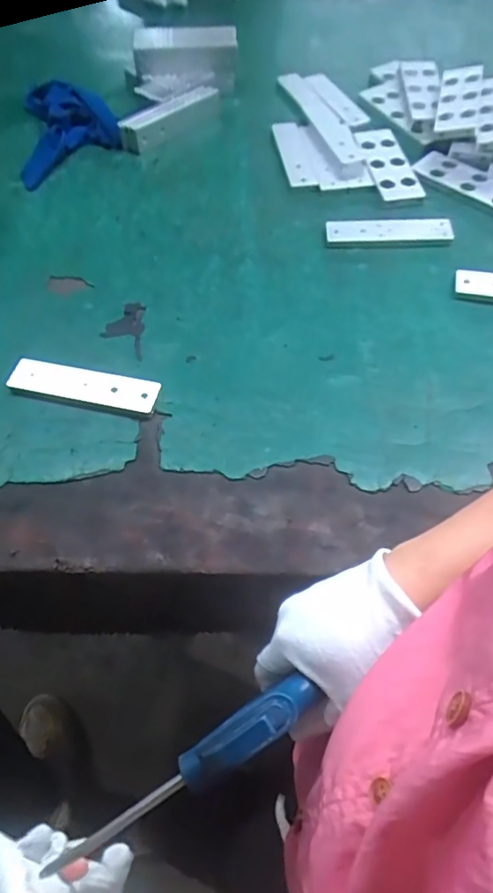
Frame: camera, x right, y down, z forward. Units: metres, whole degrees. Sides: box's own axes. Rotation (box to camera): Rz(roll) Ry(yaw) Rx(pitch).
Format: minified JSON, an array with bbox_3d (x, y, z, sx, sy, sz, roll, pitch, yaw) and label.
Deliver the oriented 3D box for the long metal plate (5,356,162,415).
[{"bbox_3d":[-0.168,-0.063,0.561,0.155,0.013,0.039,11,60,7],"label":"long metal plate"}]

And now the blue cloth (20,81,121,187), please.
[{"bbox_3d":[-0.260,-0.471,0.803,0.138,0.032,0.222,-8,59,-5],"label":"blue cloth"}]

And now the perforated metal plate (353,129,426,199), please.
[{"bbox_3d":[0.202,-0.402,0.774,0.059,0.009,0.163,-14,63,2],"label":"perforated metal plate"}]

